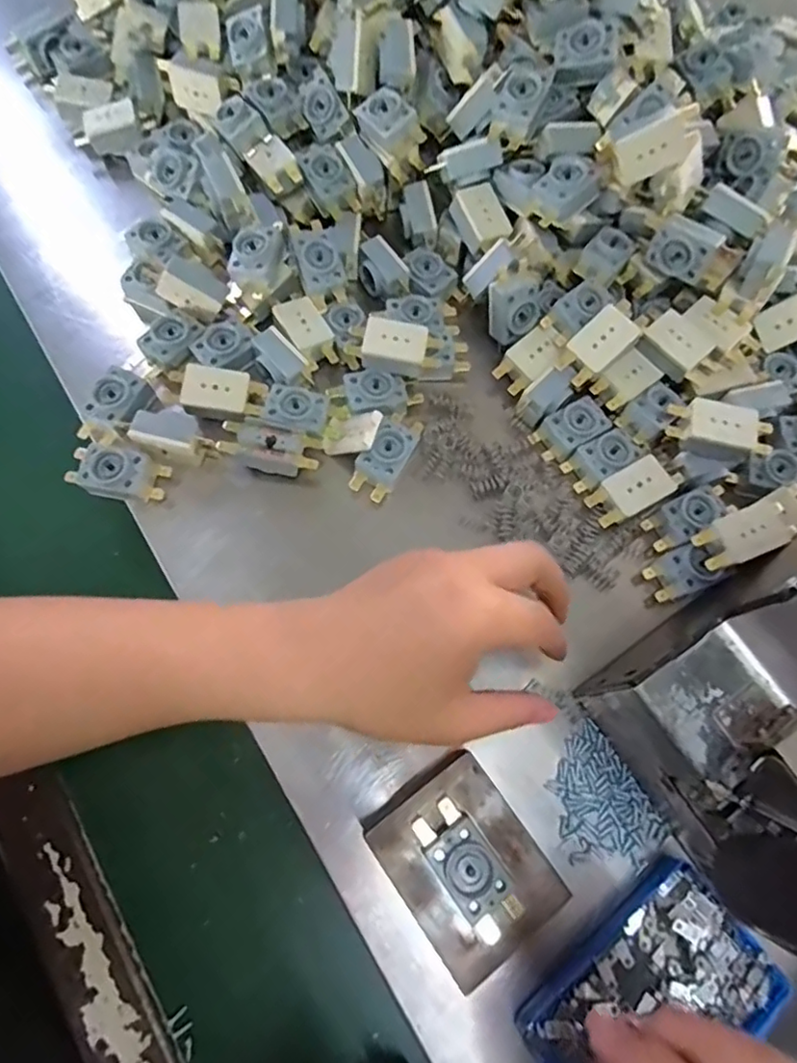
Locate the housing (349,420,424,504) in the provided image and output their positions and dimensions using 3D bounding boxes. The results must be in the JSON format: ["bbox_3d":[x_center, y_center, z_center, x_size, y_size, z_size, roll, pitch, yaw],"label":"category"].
[{"bbox_3d":[-0.007,-0.047,0.353,0.026,0.017,0.053,25,73,7],"label":"housing"}]

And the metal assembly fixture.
[{"bbox_3d":[0.031,0.157,0.279,0.063,0.038,0.081,-34,76,-12],"label":"metal assembly fixture"}]

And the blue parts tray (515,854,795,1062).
[{"bbox_3d":[0.117,0.221,0.272,0.113,0.012,0.073,-38,77,-13],"label":"blue parts tray"}]

